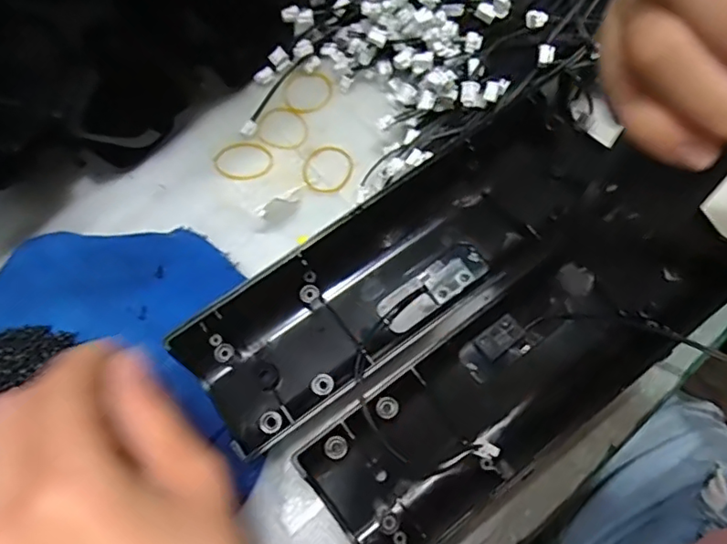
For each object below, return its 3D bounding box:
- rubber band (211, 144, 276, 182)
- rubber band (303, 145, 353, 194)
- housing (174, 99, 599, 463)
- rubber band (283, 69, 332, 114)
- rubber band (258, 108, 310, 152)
[{"bbox_3d":[-0.070,-0.065,0.339,0.036,0.004,0.024,1,69,3],"label":"rubber band"},{"bbox_3d":[-0.021,-0.060,0.337,0.028,0.004,0.030,-1,69,2],"label":"rubber band"},{"bbox_3d":[0.018,-0.007,0.298,0.234,0.038,0.080,-35,72,-10],"label":"housing"},{"bbox_3d":[-0.034,-0.111,0.354,0.030,0.004,0.029,-1,69,2],"label":"rubber band"},{"bbox_3d":[-0.048,-0.086,0.346,0.031,0.004,0.028,19,71,10],"label":"rubber band"}]

